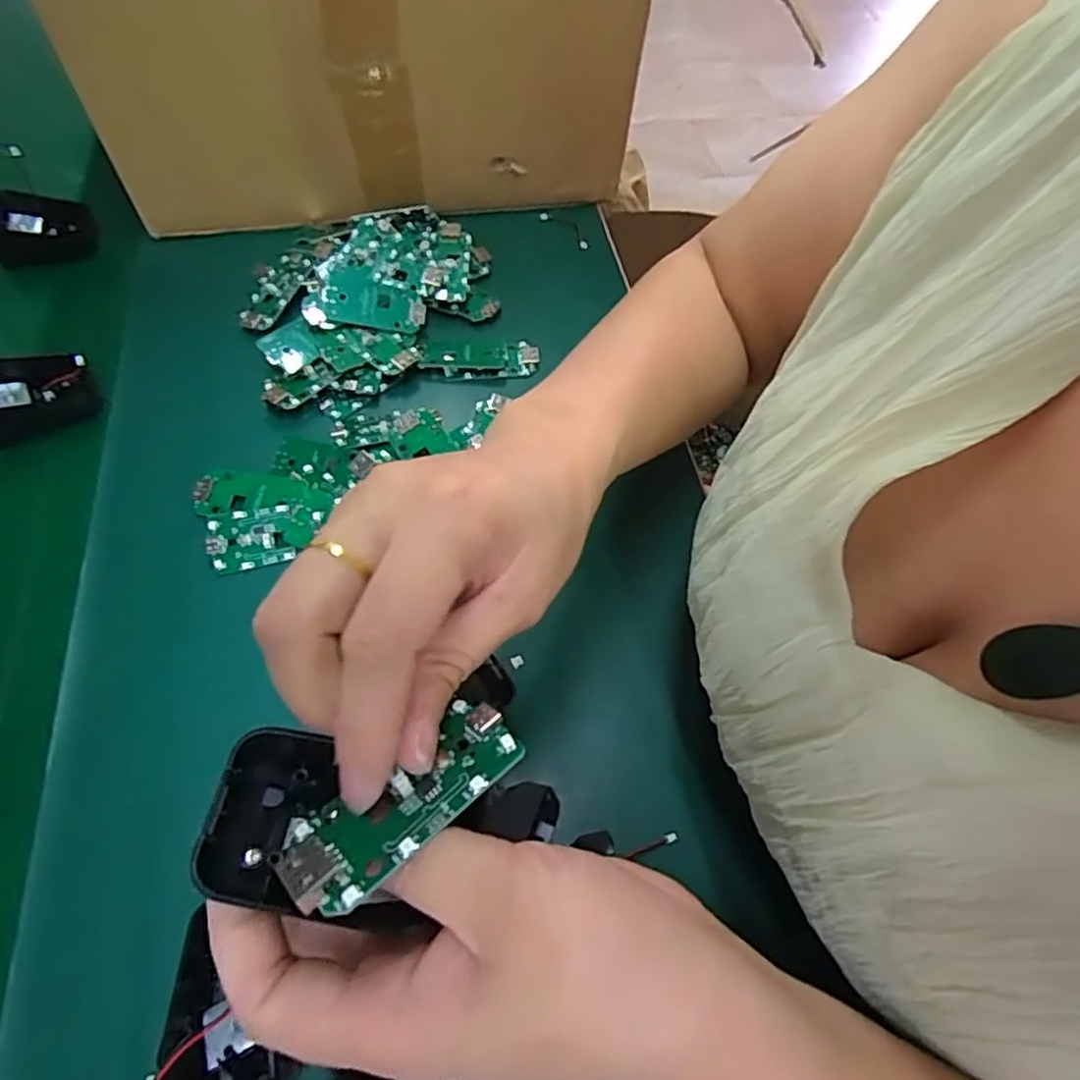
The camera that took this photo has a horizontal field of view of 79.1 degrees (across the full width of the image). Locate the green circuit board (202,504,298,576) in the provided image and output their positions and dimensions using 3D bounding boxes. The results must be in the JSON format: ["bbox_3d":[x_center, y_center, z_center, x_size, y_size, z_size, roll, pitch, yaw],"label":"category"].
[{"bbox_3d":[-0.156,0.000,0.352,0.046,0.004,0.032,-12,83,-8],"label":"green circuit board"}]

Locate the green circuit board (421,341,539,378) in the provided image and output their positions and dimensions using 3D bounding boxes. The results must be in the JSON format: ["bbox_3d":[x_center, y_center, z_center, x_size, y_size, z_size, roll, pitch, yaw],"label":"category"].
[{"bbox_3d":[-0.039,-0.120,0.428,0.075,0.006,0.026,-3,60,-6],"label":"green circuit board"}]

